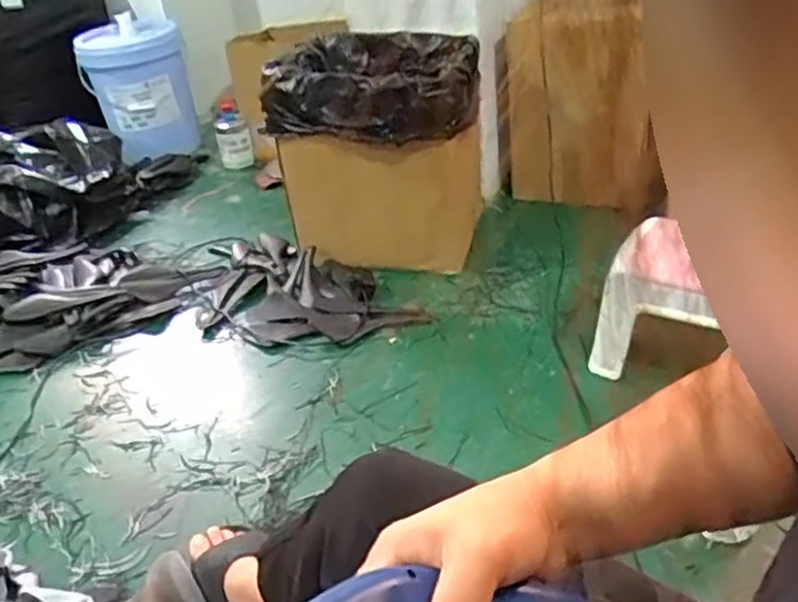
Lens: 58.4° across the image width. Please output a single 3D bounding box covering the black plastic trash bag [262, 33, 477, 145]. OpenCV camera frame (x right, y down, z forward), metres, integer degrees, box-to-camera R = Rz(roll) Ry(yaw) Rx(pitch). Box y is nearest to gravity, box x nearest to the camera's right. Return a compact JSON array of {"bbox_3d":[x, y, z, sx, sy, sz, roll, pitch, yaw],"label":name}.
[{"bbox_3d":[-0.038,-0.443,1.437,0.386,0.121,0.353,5,35,17],"label":"black plastic trash bag"}]

